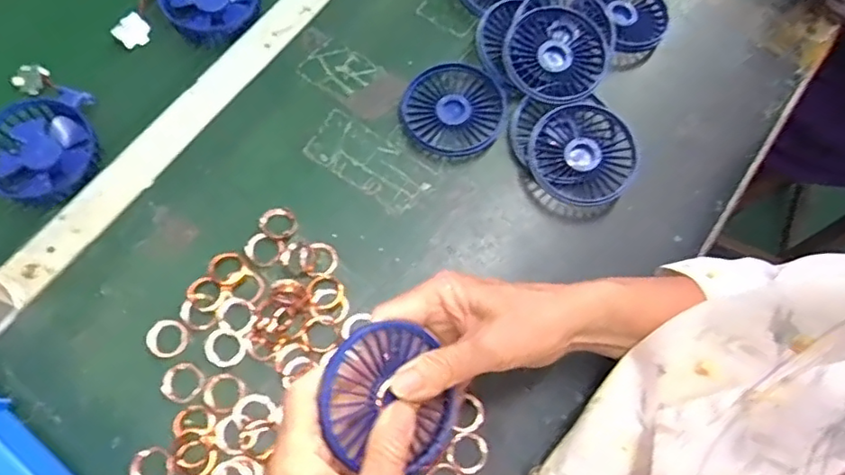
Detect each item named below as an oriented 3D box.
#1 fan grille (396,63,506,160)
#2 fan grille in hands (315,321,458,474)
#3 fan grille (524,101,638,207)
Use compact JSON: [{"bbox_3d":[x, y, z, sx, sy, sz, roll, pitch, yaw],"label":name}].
[{"bbox_3d":[0.027,-0.110,0.530,0.085,0.018,0.082,1,71,-2],"label":"fan grille"},{"bbox_3d":[-0.017,0.091,0.359,0.089,0.011,0.080,17,75,-28],"label":"fan grille in hands"},{"bbox_3d":[0.133,-0.069,0.516,0.083,0.023,0.086,1,71,-2],"label":"fan grille"}]

